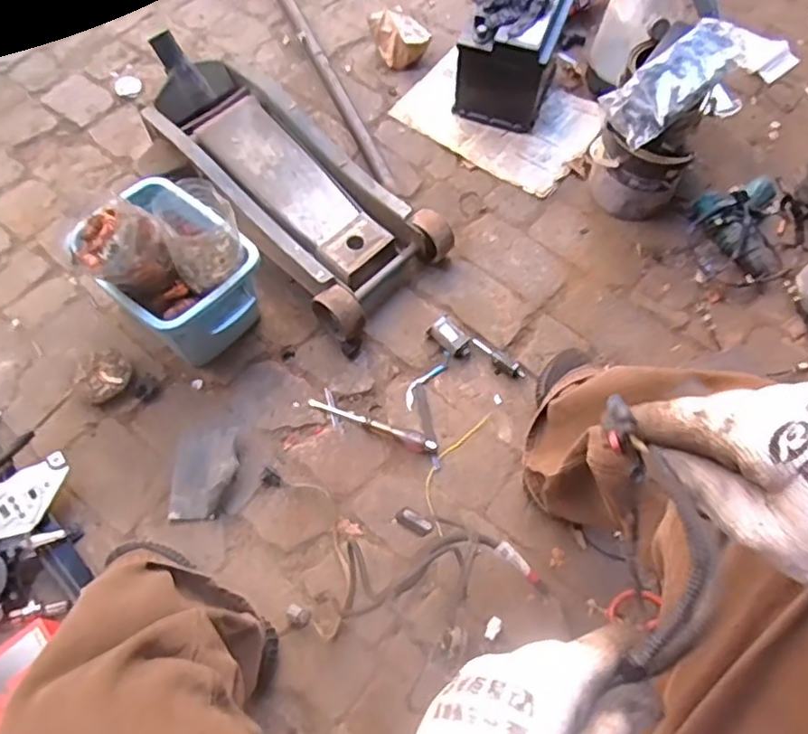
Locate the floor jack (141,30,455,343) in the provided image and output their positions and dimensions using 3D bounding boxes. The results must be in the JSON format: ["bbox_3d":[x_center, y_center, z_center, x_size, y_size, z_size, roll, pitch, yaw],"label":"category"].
[{"bbox_3d":[-0.195,-0.330,1.104,0.256,0.158,0.578,-40,71,-16],"label":"floor jack"}]

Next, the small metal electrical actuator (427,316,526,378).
[{"bbox_3d":[0.117,-0.026,1.036,0.163,0.033,0.046,30,67,13],"label":"small metal electrical actuator"}]

